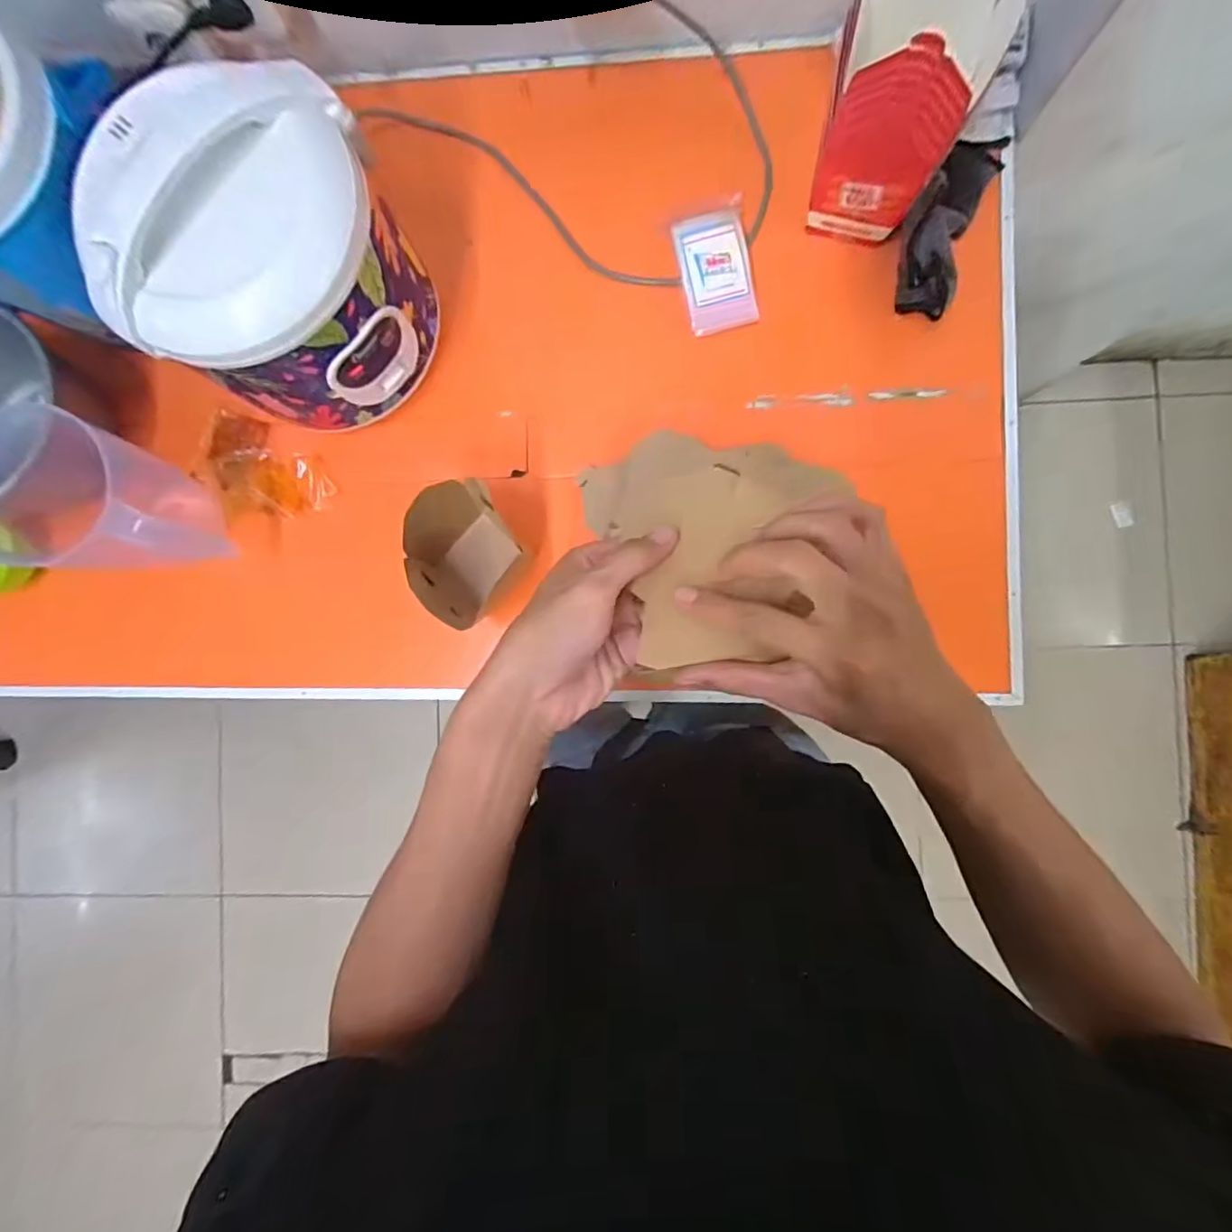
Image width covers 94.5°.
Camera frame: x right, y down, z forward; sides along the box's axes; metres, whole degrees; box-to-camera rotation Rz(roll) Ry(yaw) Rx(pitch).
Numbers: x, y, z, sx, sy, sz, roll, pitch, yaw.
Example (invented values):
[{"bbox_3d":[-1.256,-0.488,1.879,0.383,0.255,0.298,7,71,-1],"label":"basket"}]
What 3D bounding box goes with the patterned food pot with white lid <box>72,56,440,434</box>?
[{"bbox_3d":[-0.313,-0.326,0.537,0.218,0.209,0.212,0,88,4],"label":"patterned food pot with white lid"}]

